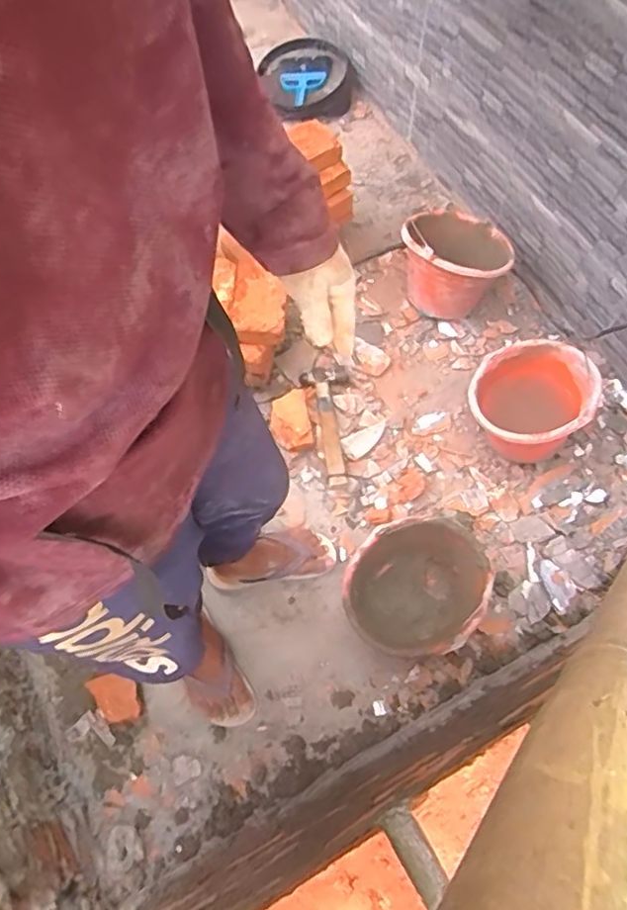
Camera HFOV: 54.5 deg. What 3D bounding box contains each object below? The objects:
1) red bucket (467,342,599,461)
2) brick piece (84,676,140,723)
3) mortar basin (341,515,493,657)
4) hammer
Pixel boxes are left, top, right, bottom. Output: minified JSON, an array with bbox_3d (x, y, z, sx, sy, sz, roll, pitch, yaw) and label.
[{"bbox_3d":[0.434,-0.105,1.248,0.220,0.197,0.229,0,64,1],"label":"red bucket"},{"bbox_3d":[-0.358,0.440,1.094,0.087,0.050,0.086,-17,65,-7],"label":"brick piece"},{"bbox_3d":[0.178,0.251,1.106,0.225,0.157,0.241,0,64,1],"label":"mortar basin"},{"bbox_3d":[0.037,-0.068,1.333,0.093,0.031,0.292,-7,64,-2],"label":"hammer"}]

